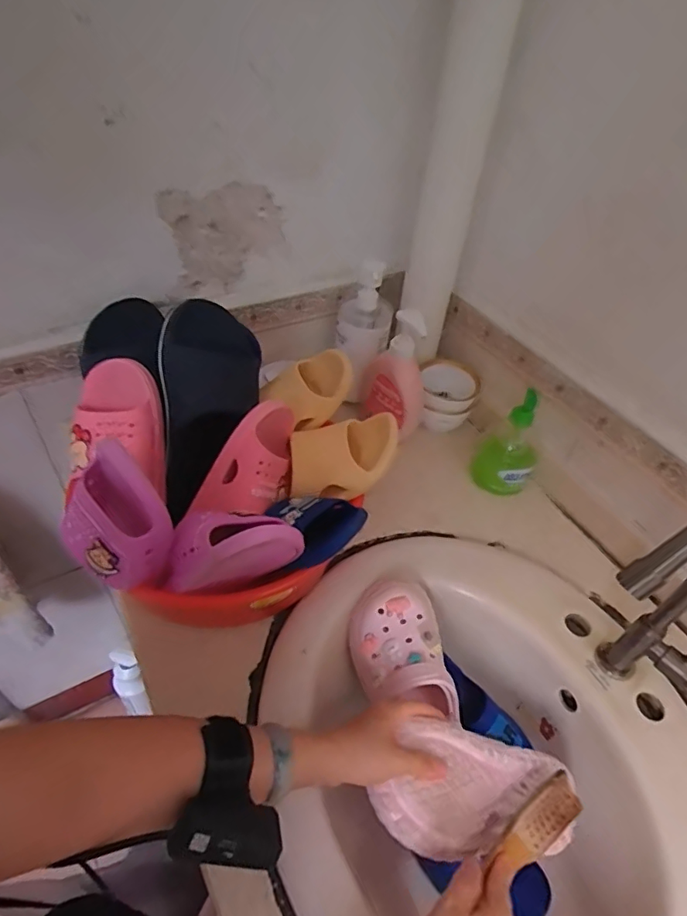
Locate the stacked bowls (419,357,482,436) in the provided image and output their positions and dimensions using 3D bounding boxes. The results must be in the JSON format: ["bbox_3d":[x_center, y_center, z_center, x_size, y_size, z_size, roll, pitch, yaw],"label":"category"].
[{"bbox_3d":[0.162,-0.102,0.848,0.102,0.073,0.093,3,46,-3],"label":"stacked bowls"}]

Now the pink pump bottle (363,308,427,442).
[{"bbox_3d":[0.080,-0.129,0.780,0.059,0.184,0.101,-24,53,-26],"label":"pink pump bottle"}]

